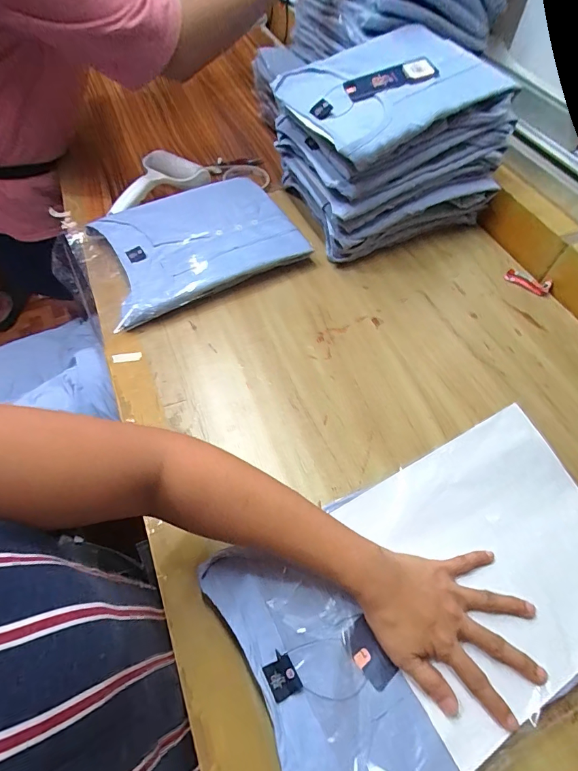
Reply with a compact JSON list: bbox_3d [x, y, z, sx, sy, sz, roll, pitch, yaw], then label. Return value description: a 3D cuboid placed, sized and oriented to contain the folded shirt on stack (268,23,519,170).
[{"bbox_3d":[0.128,-0.393,0.531,0.247,0.030,0.204,-28,63,-7],"label":"folded shirt on stack"}]

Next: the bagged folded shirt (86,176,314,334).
[{"bbox_3d":[-0.136,-0.208,0.586,0.276,0.039,0.200,-28,62,-17],"label":"bagged folded shirt"}]

